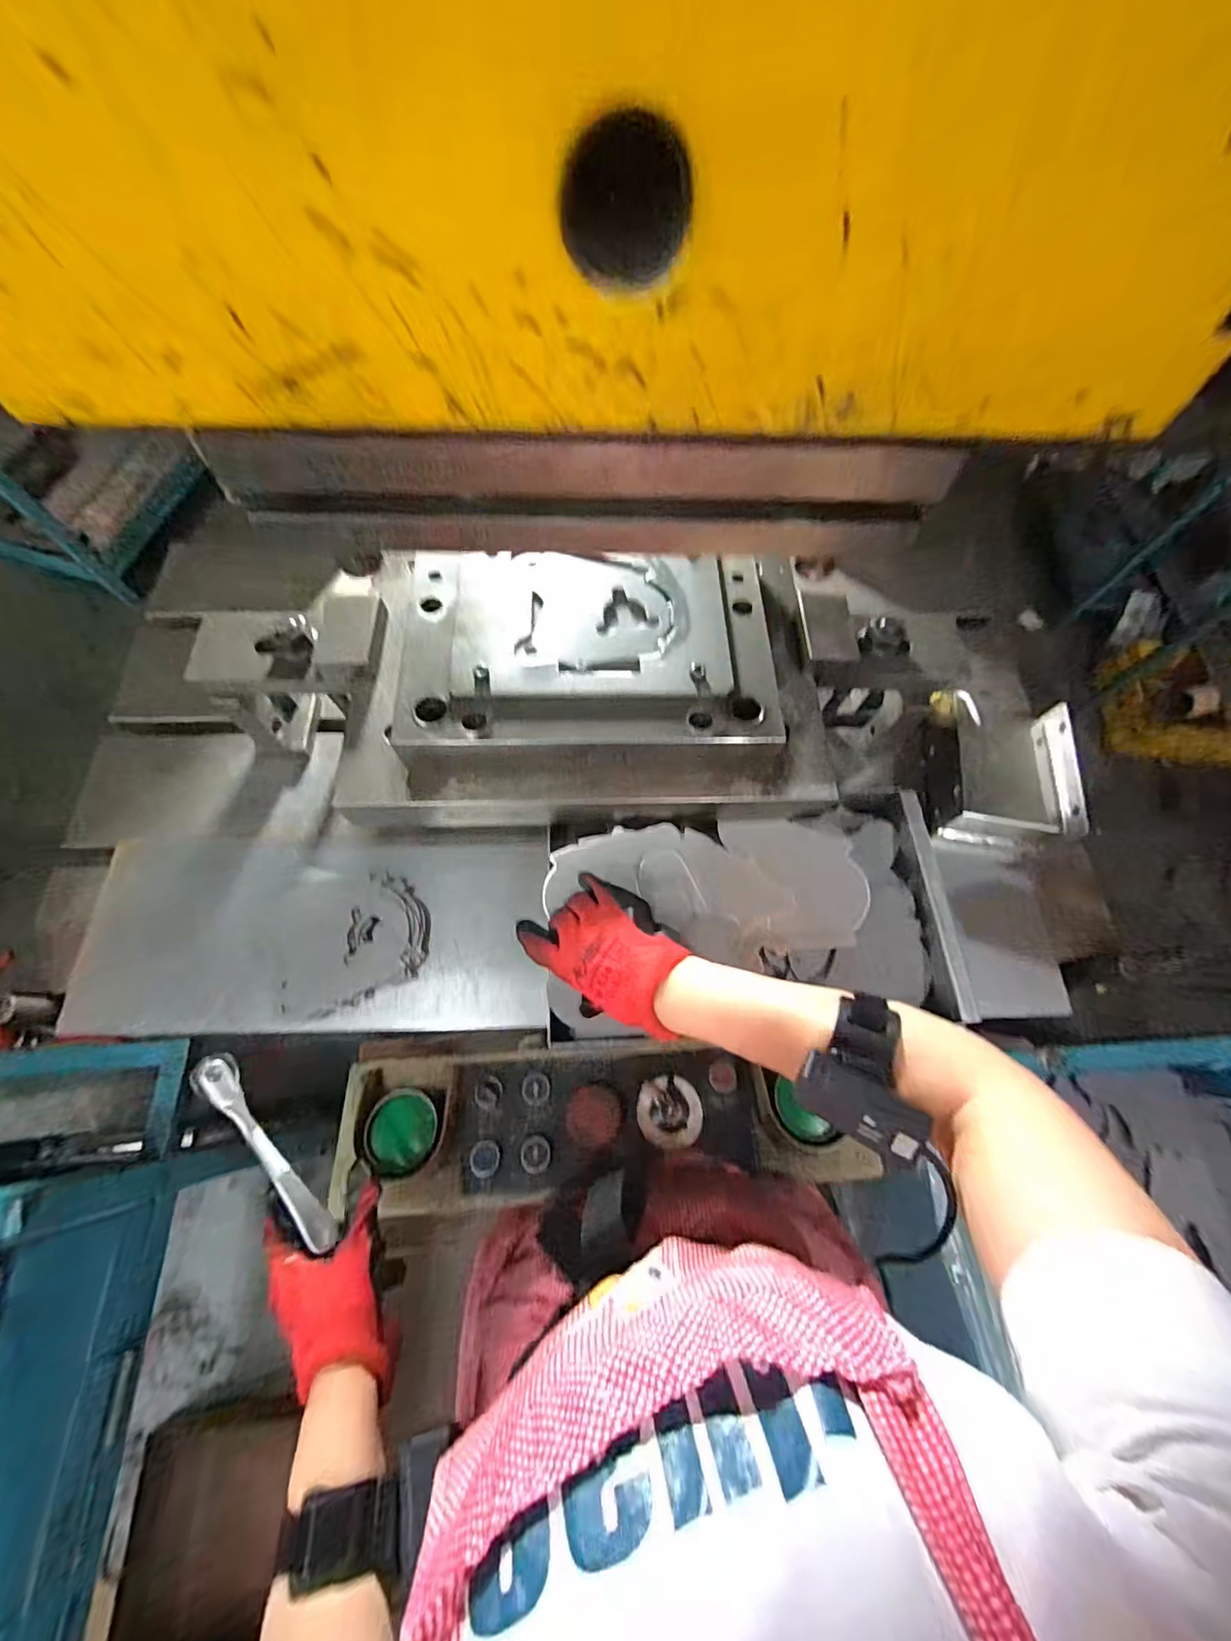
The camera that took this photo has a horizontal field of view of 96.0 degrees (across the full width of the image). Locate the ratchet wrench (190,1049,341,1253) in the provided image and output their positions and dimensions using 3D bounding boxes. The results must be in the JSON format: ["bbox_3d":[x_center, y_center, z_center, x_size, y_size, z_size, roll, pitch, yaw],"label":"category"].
[{"bbox_3d":[-0.271,0.252,0.428,0.022,0.019,0.171,-42,76,-17],"label":"ratchet wrench"}]

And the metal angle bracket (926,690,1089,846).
[{"bbox_3d":[0.442,-0.063,0.640,0.148,0.060,0.169,7,67,0],"label":"metal angle bracket"}]

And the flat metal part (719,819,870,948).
[{"bbox_3d":[0.170,0.059,0.525,0.129,0.009,0.121,-2,85,1],"label":"flat metal part"}]

